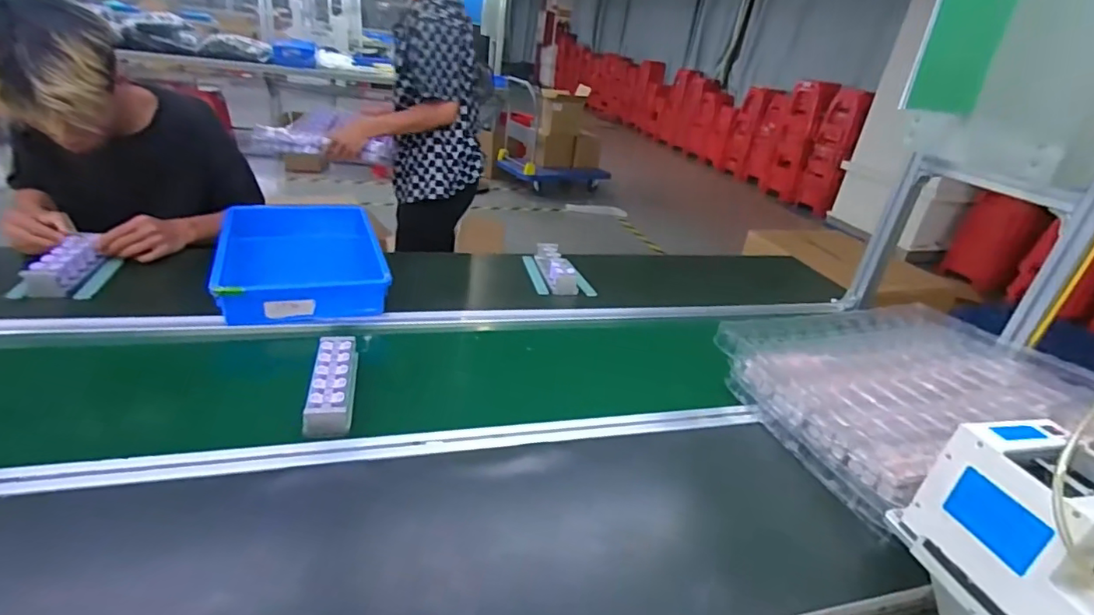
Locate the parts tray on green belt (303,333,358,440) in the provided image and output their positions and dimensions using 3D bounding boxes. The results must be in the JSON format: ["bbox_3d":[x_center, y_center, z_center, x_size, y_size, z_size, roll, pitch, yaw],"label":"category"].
[{"bbox_3d":[-0.313,0.108,0.792,0.064,0.044,0.191,1,28,-13],"label":"parts tray on green belt"}]

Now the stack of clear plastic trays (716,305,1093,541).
[{"bbox_3d":[0.585,0.138,0.877,0.512,0.110,0.376,-1,29,-17],"label":"stack of clear plastic trays"}]

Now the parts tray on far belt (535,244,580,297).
[{"bbox_3d":[0.017,-0.092,1.257,0.067,0.060,0.208,1,28,-14],"label":"parts tray on far belt"}]

